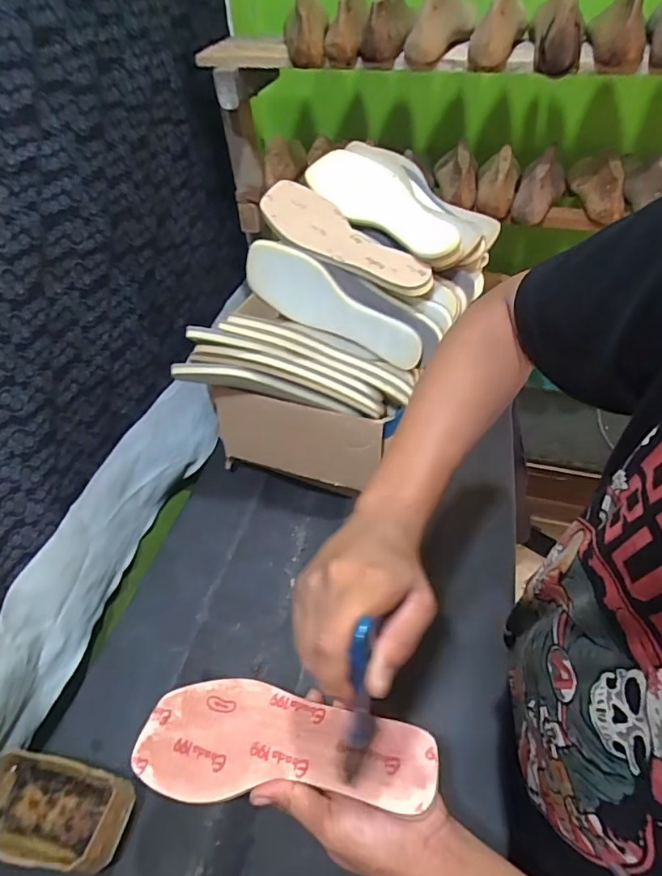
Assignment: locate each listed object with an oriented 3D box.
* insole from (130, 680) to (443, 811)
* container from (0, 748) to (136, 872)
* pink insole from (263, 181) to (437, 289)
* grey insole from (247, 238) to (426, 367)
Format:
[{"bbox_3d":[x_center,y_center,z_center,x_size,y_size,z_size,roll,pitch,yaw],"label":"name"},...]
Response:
[{"bbox_3d":[-0.040,0.236,0.378,0.233,0.013,0.076,-2,47,13],"label":"insole"},{"bbox_3d":[-0.253,0.348,0.452,0.129,0.072,0.073,5,48,9],"label":"container"},{"bbox_3d":[0.017,-0.245,0.587,0.228,0.025,0.082,36,59,16],"label":"pink insole"},{"bbox_3d":[0.002,-0.161,0.604,0.239,0.083,0.023,30,54,2],"label":"grey insole"}]

